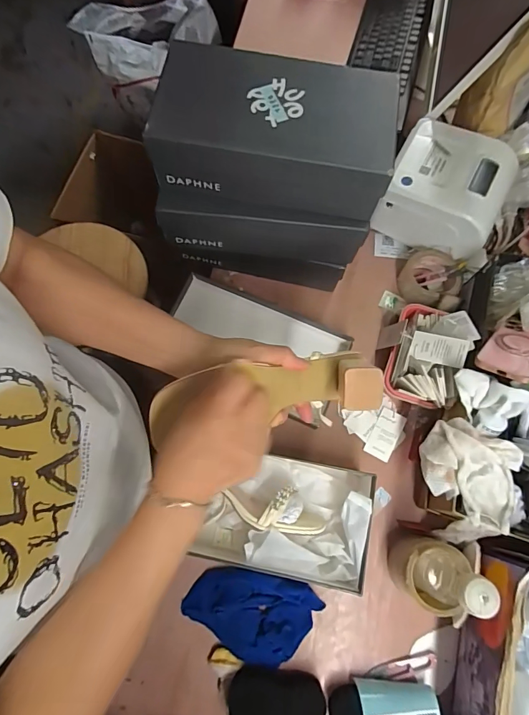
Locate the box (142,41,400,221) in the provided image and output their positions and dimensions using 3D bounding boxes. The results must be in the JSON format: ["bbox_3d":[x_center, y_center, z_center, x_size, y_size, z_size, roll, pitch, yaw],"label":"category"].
[{"bbox_3d":[0.012,-0.298,0.531,0.291,0.101,0.162,7,74,1],"label":"box"}]

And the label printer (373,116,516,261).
[{"bbox_3d":[0.312,-0.291,0.705,0.185,0.120,0.169,24,75,6],"label":"label printer"}]

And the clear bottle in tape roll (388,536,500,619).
[{"bbox_3d":[0.218,0.286,0.514,0.077,0.188,0.091,11,74,3],"label":"clear bottle in tape roll"}]

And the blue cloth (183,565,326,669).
[{"bbox_3d":[-0.021,0.367,0.571,0.184,0.026,0.108,12,74,3],"label":"blue cloth"}]

